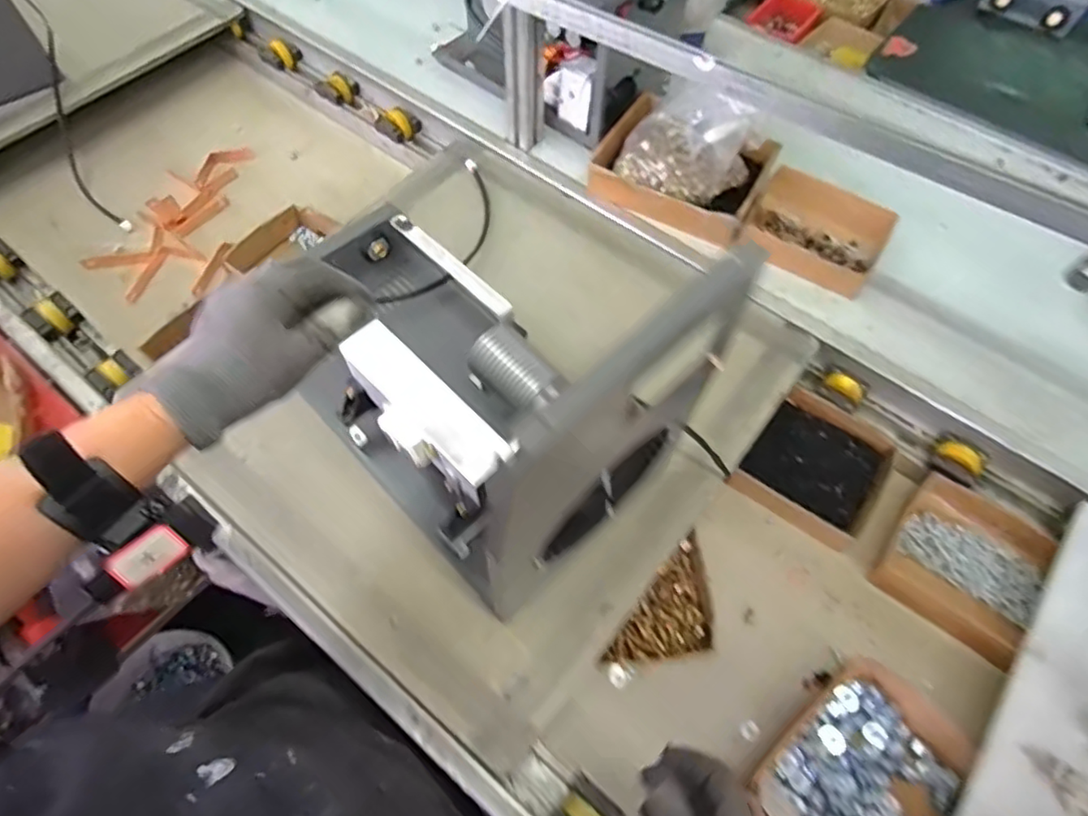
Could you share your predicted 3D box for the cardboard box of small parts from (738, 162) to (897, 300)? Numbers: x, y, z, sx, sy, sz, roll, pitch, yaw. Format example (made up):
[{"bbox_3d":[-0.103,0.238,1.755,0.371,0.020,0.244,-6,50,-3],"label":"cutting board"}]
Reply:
[{"bbox_3d":[0.374,-0.240,0.840,0.180,0.047,0.152,28,65,13],"label":"cardboard box of small parts"}]

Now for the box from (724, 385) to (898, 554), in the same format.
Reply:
[{"bbox_3d":[0.344,0.075,0.759,0.147,0.040,0.160,37,67,16],"label":"box"}]

